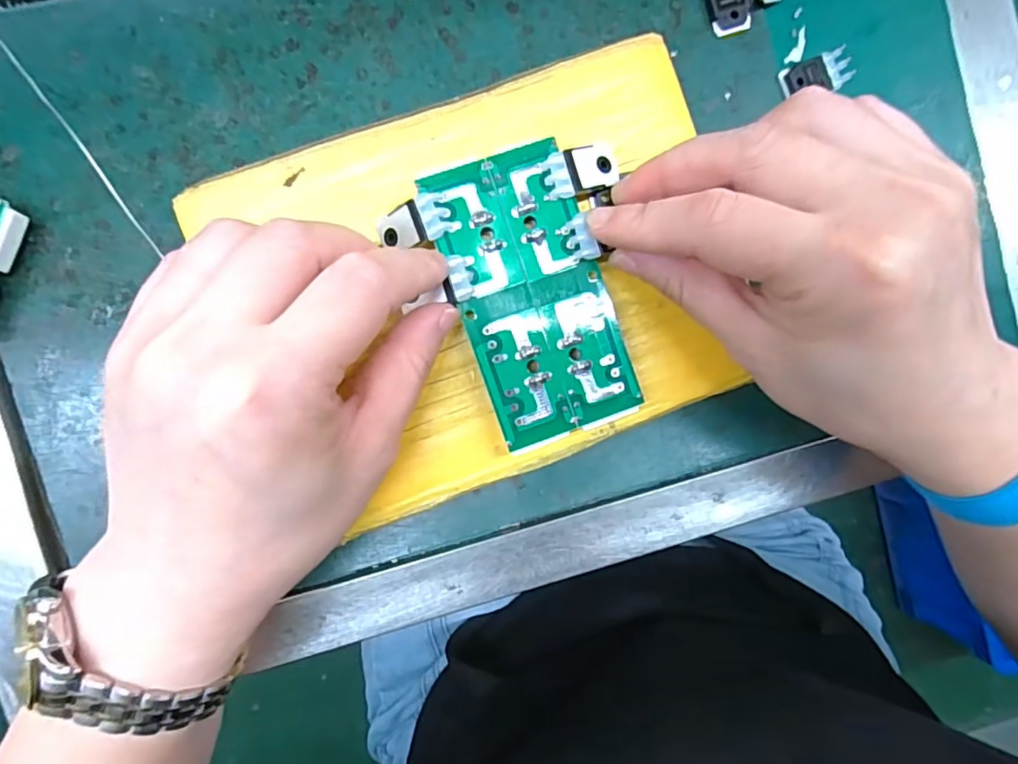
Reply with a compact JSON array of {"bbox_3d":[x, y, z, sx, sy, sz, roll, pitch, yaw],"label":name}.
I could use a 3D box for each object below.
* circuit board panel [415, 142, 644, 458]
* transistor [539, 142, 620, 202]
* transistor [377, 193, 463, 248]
[{"bbox_3d":[0.009,-0.031,0.202,0.052,0.009,0.102,-19,92,-4],"label":"circuit board panel"},{"bbox_3d":[0.026,-0.076,0.203,0.029,0.005,0.015,-19,92,-4],"label":"transistor"},{"bbox_3d":[-0.033,-0.057,0.201,0.027,0.010,0.016,-18,91,-4],"label":"transistor"}]

